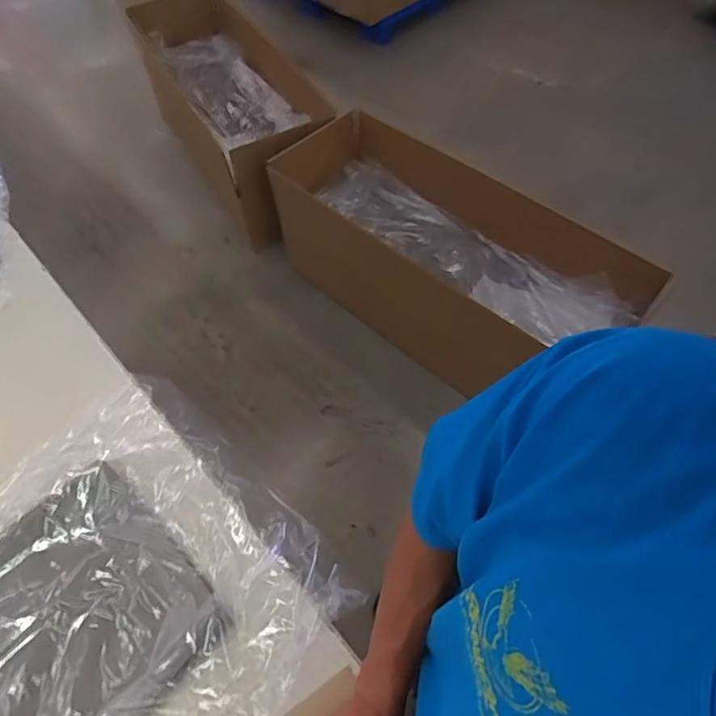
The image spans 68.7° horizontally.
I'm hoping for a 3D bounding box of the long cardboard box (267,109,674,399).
[{"bbox_3d":[0.223,-0.285,1.610,1.143,0.408,0.451,35,64,21],"label":"long cardboard box"}]

